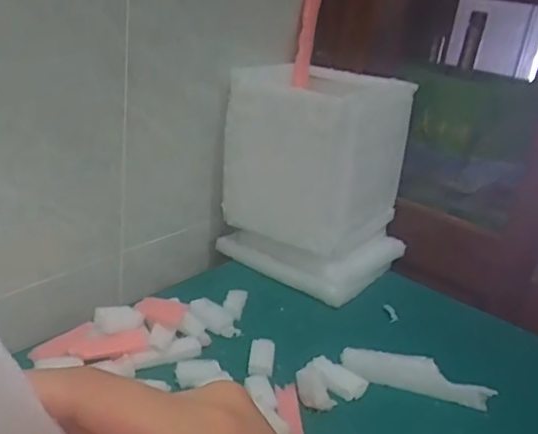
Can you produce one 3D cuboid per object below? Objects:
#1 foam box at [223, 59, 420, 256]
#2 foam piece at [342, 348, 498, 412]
[{"bbox_3d":[0.074,-0.103,0.901,0.217,0.221,0.209,21,27,29],"label":"foam box"},{"bbox_3d":[0.177,0.191,0.703,0.173,0.028,0.046,15,24,16],"label":"foam piece"}]

